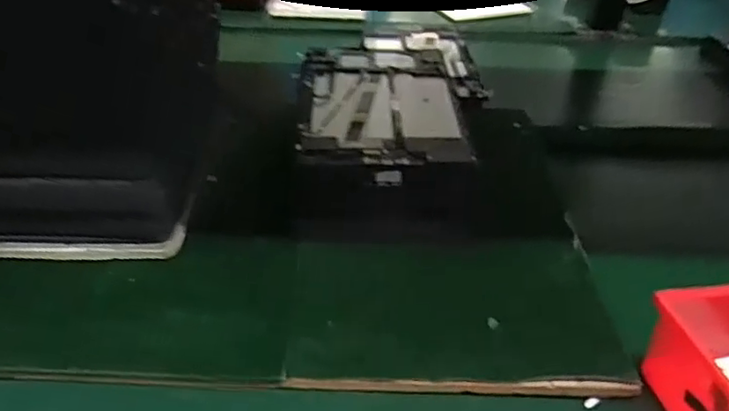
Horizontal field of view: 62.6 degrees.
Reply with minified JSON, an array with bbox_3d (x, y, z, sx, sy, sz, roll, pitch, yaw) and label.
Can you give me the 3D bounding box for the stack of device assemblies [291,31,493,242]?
[{"bbox_3d":[0.018,-0.073,0.586,0.169,0.071,0.261,1,37,-3],"label":"stack of device assemblies"}]

